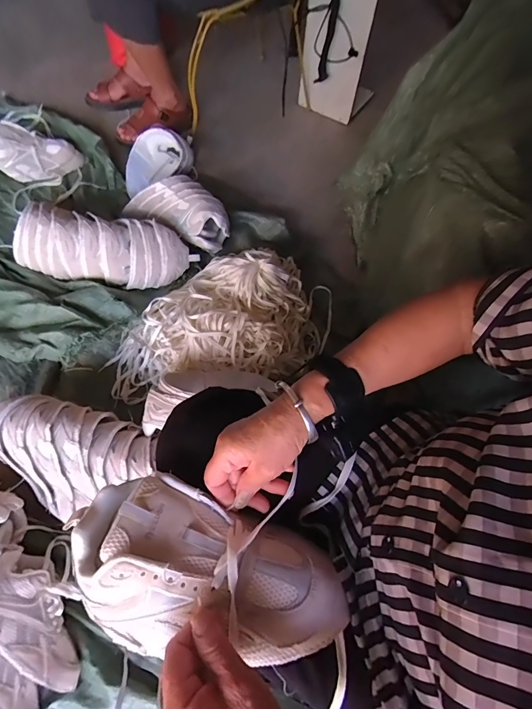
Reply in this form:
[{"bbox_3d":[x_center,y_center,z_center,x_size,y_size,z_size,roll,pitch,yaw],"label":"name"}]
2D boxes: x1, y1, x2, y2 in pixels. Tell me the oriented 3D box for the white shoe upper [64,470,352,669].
[{"bbox_3d":[-0.051,0.201,0.323,0.254,0.067,0.127,20,68,-2],"label":"white shoe upper"}]

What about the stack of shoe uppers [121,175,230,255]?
[{"bbox_3d":[-0.227,-0.393,0.965,0.285,0.109,0.144,25,67,8],"label":"stack of shoe uppers"}]

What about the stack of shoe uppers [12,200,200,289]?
[{"bbox_3d":[-0.397,-0.260,0.887,0.425,0.147,0.164,5,66,-1],"label":"stack of shoe uppers"}]

